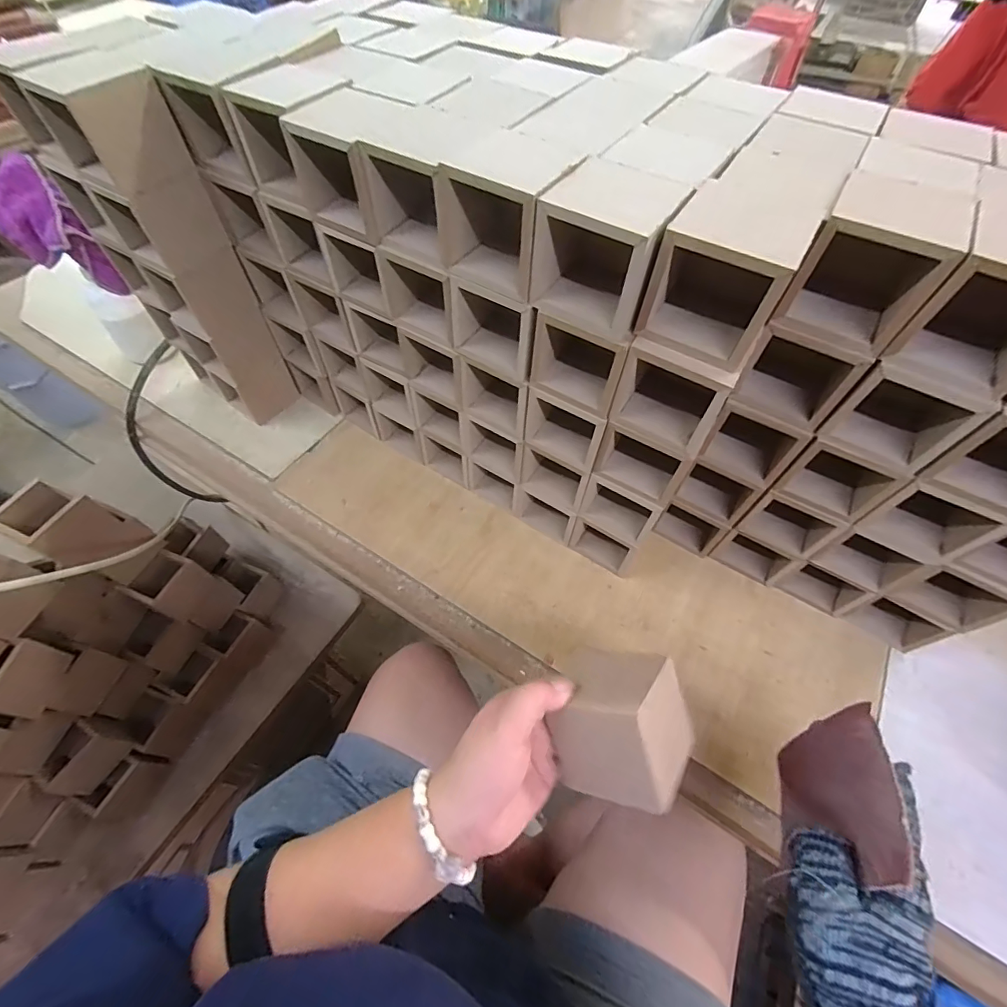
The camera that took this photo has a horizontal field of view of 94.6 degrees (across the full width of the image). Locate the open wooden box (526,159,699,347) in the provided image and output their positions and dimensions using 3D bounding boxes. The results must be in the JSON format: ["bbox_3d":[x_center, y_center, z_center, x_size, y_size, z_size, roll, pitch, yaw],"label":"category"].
[{"bbox_3d":[0.057,-0.141,0.263,0.064,0.063,0.062,29,61,16],"label":"open wooden box"}]

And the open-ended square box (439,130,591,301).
[{"bbox_3d":[0.003,-0.173,0.280,0.067,0.067,0.066,30,61,17],"label":"open-ended square box"}]

